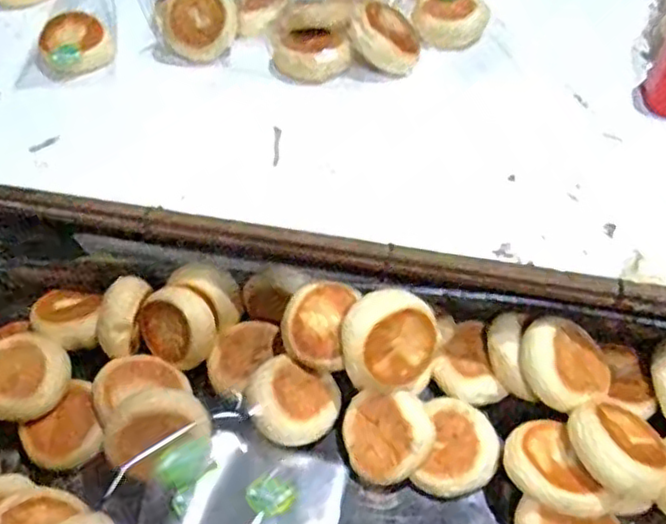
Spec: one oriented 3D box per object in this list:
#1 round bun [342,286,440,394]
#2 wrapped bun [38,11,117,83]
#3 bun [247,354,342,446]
[{"bbox_3d":[0.053,0.076,0.661,0.094,0.037,0.094,-2,96,-14],"label":"round bun"},{"bbox_3d":[-0.343,-0.287,0.888,0.102,0.044,0.078,-20,54,-13],"label":"wrapped bun"},{"bbox_3d":[-0.042,0.144,0.687,0.092,0.040,0.084,-1,52,1],"label":"bun"}]

